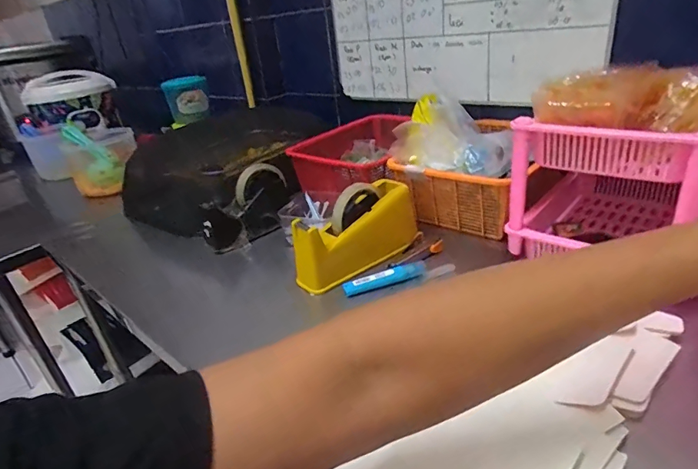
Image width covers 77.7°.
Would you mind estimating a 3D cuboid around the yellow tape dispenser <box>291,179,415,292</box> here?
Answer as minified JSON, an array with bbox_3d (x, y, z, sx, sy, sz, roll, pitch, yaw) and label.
[{"bbox_3d":[0.010,-0.005,0.626,0.198,0.110,0.066,-24,32,-30],"label":"yellow tape dispenser"}]

